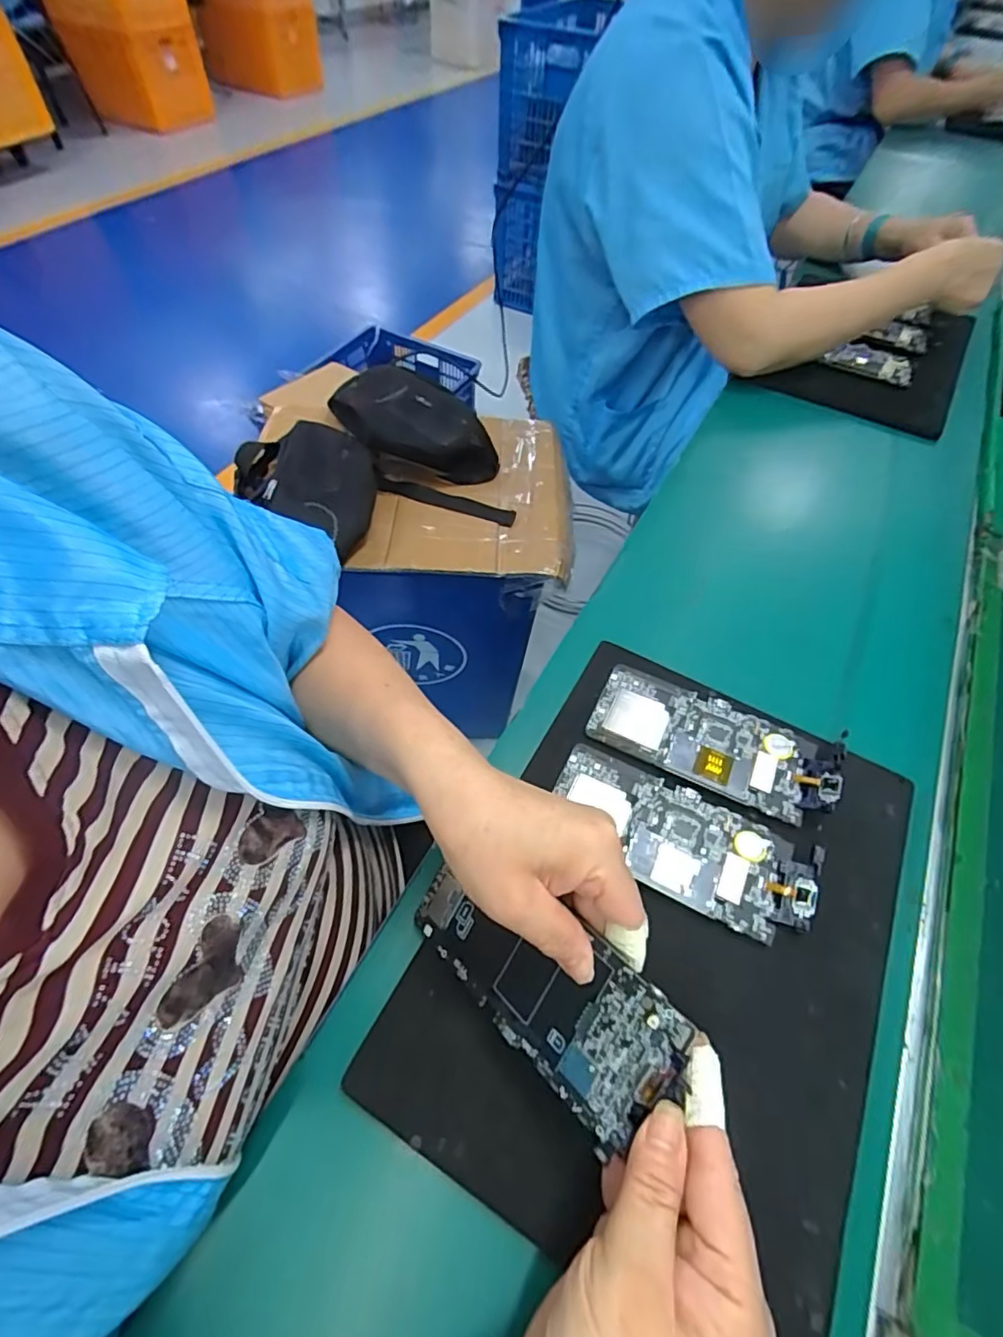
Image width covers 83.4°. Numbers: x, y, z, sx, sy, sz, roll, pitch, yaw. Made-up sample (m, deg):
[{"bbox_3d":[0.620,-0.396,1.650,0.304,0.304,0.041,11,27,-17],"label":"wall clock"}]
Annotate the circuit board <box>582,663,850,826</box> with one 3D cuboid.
[{"bbox_3d":[0.156,0.052,0.418,0.173,0.008,0.075,20,58,17],"label":"circuit board"}]

